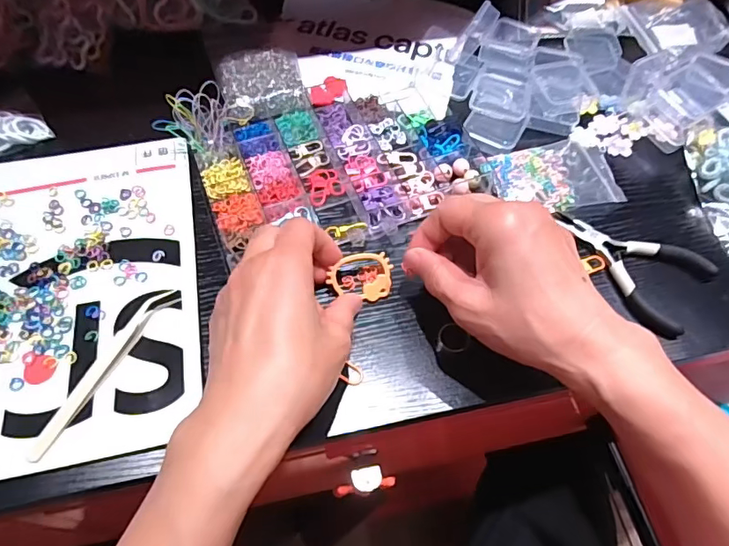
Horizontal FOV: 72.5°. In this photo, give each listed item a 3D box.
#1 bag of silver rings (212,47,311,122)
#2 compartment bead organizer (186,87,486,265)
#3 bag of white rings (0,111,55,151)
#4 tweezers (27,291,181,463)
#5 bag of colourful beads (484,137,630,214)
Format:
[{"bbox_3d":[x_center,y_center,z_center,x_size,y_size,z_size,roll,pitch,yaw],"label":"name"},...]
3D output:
[{"bbox_3d":[-0.090,-0.169,0.439,0.070,0.019,0.094,-15,62,-11],"label":"bag of silver rings"},{"bbox_3d":[-0.021,-0.084,0.390,0.203,0.024,0.138,-21,63,-14],"label":"compartment bead organizer"},{"bbox_3d":[-0.291,-0.118,0.398,0.064,0.014,0.048,-23,64,-15],"label":"bag of white rings"},{"bbox_3d":[-0.160,0.058,0.307,0.015,0.013,0.118,28,63,13],"label":"tweezers"},{"bbox_3d":[0.151,-0.080,0.394,0.101,0.009,0.064,-7,61,-7],"label":"bag of colourful beads"}]

